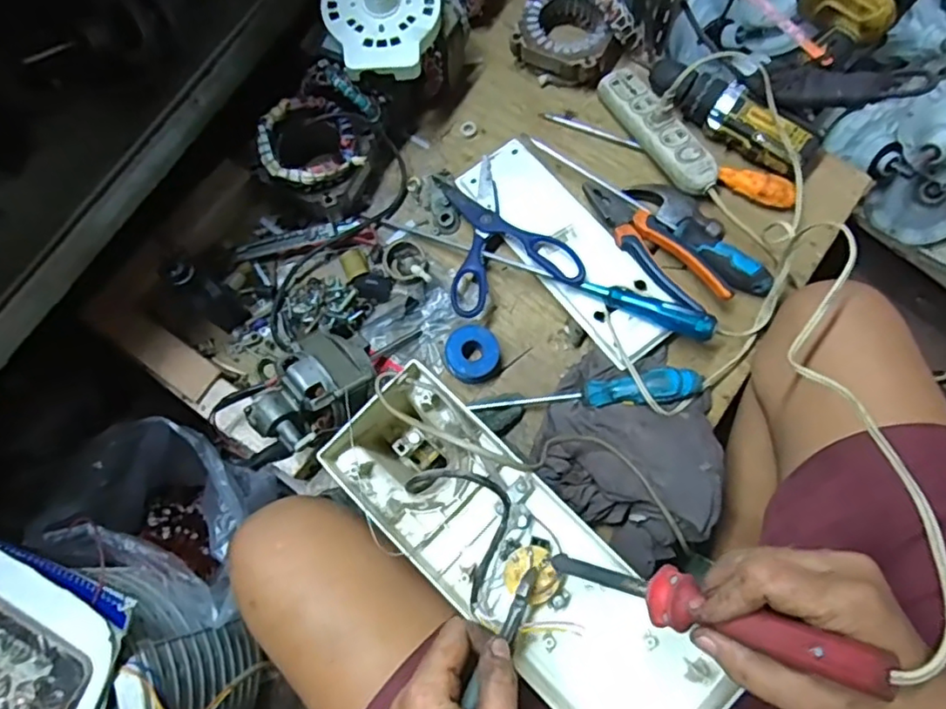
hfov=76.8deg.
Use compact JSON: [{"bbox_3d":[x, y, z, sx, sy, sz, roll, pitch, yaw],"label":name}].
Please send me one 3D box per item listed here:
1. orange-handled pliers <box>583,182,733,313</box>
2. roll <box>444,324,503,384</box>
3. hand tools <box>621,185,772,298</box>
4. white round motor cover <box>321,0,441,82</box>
[{"bbox_3d":[0.188,-0.120,0.626,0.058,0.021,0.184,-38,77,-9],"label":"orange-handled pliers"},{"bbox_3d":[-0.001,0.000,0.608,0.054,0.026,0.056,0,75,1],"label":"roll"},{"bbox_3d":[0.246,-0.130,0.638,0.052,0.025,0.178,-42,78,-10],"label":"hand tools"},{"bbox_3d":[-0.090,-0.339,0.590,0.116,0.037,0.133,-5,75,0],"label":"white round motor cover"}]

